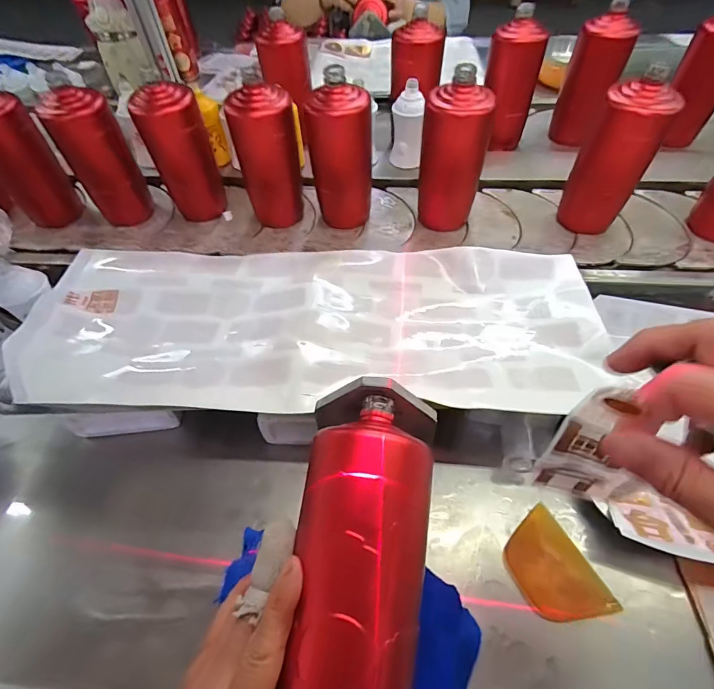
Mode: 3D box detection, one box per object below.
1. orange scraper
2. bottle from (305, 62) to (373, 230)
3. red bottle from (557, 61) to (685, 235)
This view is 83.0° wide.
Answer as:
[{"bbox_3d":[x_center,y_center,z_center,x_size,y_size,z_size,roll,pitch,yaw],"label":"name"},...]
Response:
[{"bbox_3d":[0.159,0.185,0.331,0.060,0.006,0.083,-22,53,-14],"label":"orange scraper"},{"bbox_3d":[-0.022,-0.250,0.549,0.065,0.186,0.065,27,57,23],"label":"bottle"},{"bbox_3d":[0.332,-0.235,0.525,0.068,0.184,0.067,-10,51,-5],"label":"red bottle"}]

